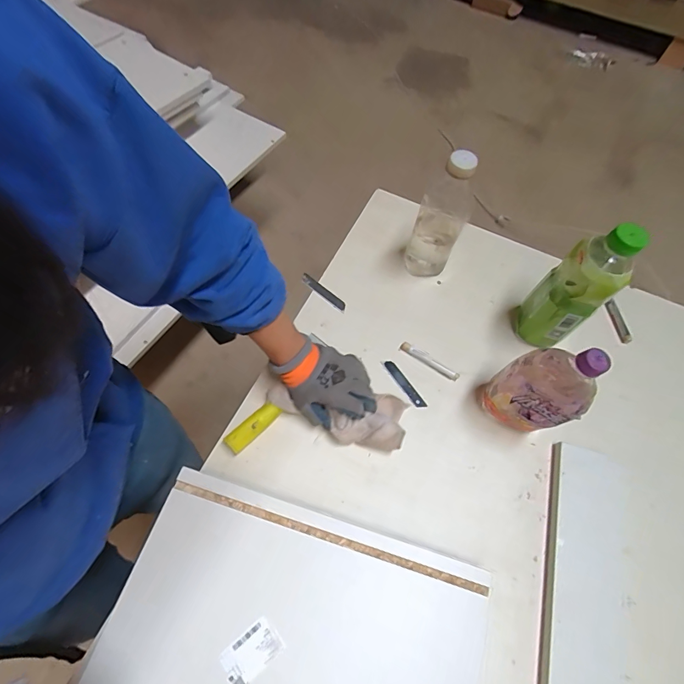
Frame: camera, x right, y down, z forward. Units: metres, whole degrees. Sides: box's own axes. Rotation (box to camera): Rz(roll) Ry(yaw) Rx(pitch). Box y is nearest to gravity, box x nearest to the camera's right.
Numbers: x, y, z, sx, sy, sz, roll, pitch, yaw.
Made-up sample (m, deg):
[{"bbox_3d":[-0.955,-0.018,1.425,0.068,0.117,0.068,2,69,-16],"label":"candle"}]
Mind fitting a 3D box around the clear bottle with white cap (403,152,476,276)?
[{"bbox_3d":[0.164,-0.212,0.634,0.078,0.231,0.088,26,64,10],"label":"clear bottle with white cap"}]

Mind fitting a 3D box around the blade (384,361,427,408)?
[{"bbox_3d":[0.097,0.066,0.610,0.017,0.004,0.090,-29,68,-17],"label":"blade"}]

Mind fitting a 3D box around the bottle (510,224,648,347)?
[{"bbox_3d":[0.330,-0.070,0.567,0.080,0.228,0.069,33,66,13],"label":"bottle"}]

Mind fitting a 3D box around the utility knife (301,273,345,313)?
[{"bbox_3d":[-0.032,-0.086,0.679,0.099,0.007,0.019,38,79,15],"label":"utility knife"}]

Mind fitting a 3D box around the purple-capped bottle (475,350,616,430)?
[{"bbox_3d":[0.262,0.060,0.513,0.076,0.189,0.102,-26,67,-16],"label":"purple-capped bottle"}]

